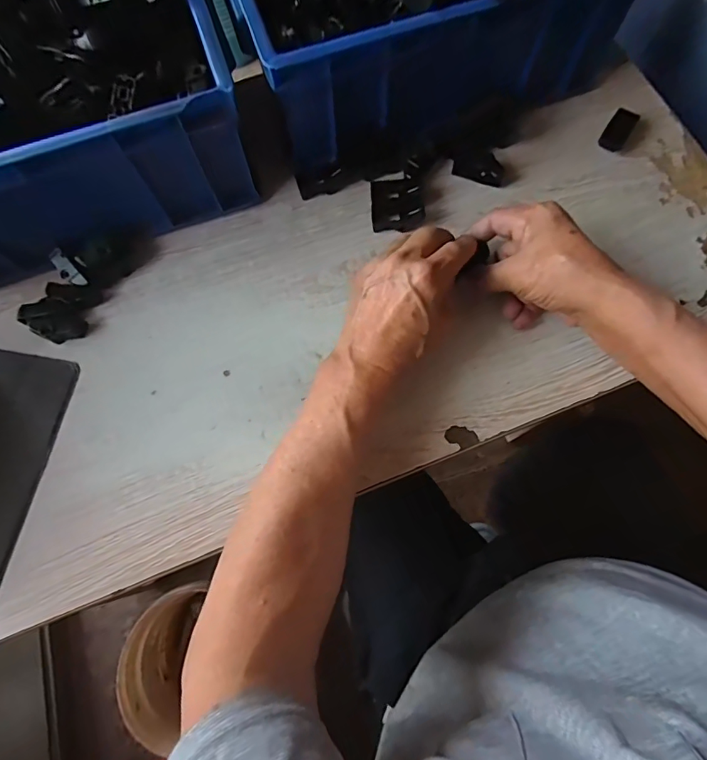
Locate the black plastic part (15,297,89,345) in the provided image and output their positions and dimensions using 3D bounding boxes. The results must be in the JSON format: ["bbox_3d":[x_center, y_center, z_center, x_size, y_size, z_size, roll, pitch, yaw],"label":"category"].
[{"bbox_3d":[-0.275,-0.055,0.416,0.057,0.016,0.035,25,75,9],"label":"black plastic part"}]

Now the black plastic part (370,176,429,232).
[{"bbox_3d":[0.042,-0.170,0.435,0.050,0.019,0.054,-2,73,2],"label":"black plastic part"}]

